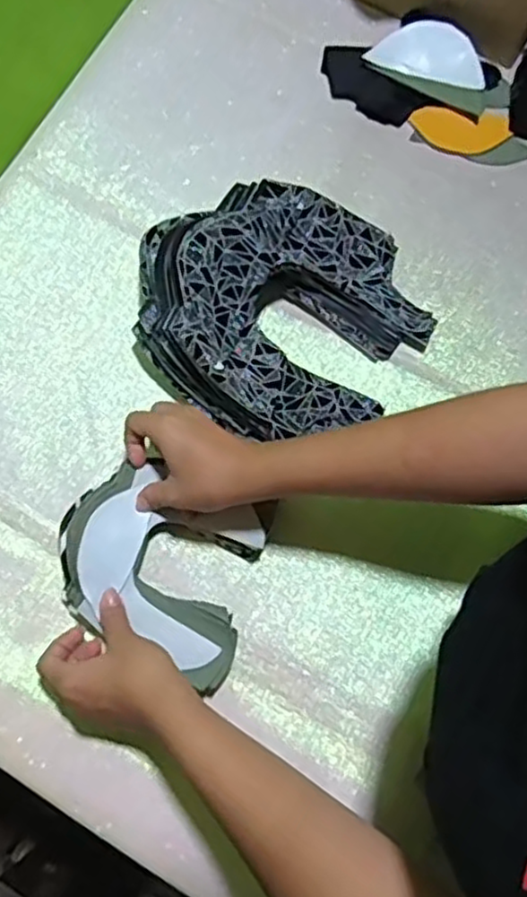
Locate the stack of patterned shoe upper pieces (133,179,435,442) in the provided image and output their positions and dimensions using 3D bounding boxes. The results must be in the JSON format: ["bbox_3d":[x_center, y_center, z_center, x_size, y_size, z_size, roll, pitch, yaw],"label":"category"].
[{"bbox_3d":[0.014,-0.114,0.568,0.230,0.093,0.182,14,78,5],"label":"stack of patterned shoe upper pieces"}]

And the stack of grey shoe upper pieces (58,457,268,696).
[{"bbox_3d":[-0.079,0.092,0.543,0.154,0.046,0.128,24,79,7],"label":"stack of grey shoe upper pieces"}]

